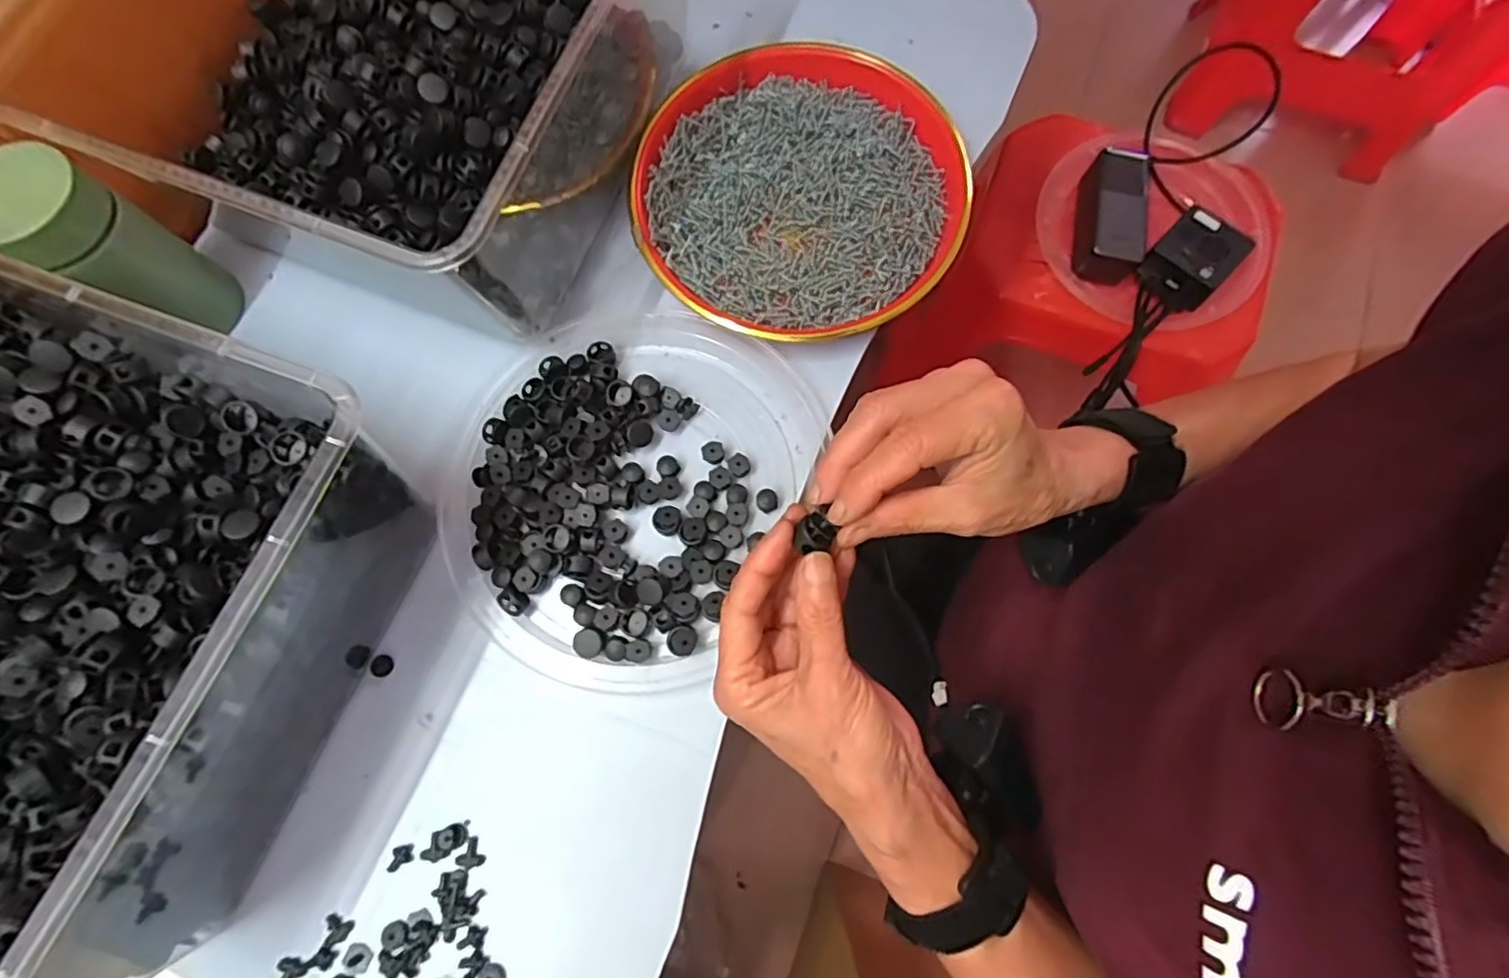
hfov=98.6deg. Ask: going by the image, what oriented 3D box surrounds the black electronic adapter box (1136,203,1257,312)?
[{"bbox_3d":[0.447,-0.236,0.663,0.073,0.044,0.085,41,80,10],"label":"black electronic adapter box"}]

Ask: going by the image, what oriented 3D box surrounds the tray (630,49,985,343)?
[{"bbox_3d":[0.027,-0.200,0.439,0.214,0.028,0.210,-31,81,-6],"label":"tray"}]

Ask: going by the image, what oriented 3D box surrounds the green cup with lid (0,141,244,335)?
[{"bbox_3d":[-0.377,-0.139,0.387,0.062,0.113,0.057,0,79,0],"label":"green cup with lid"}]

